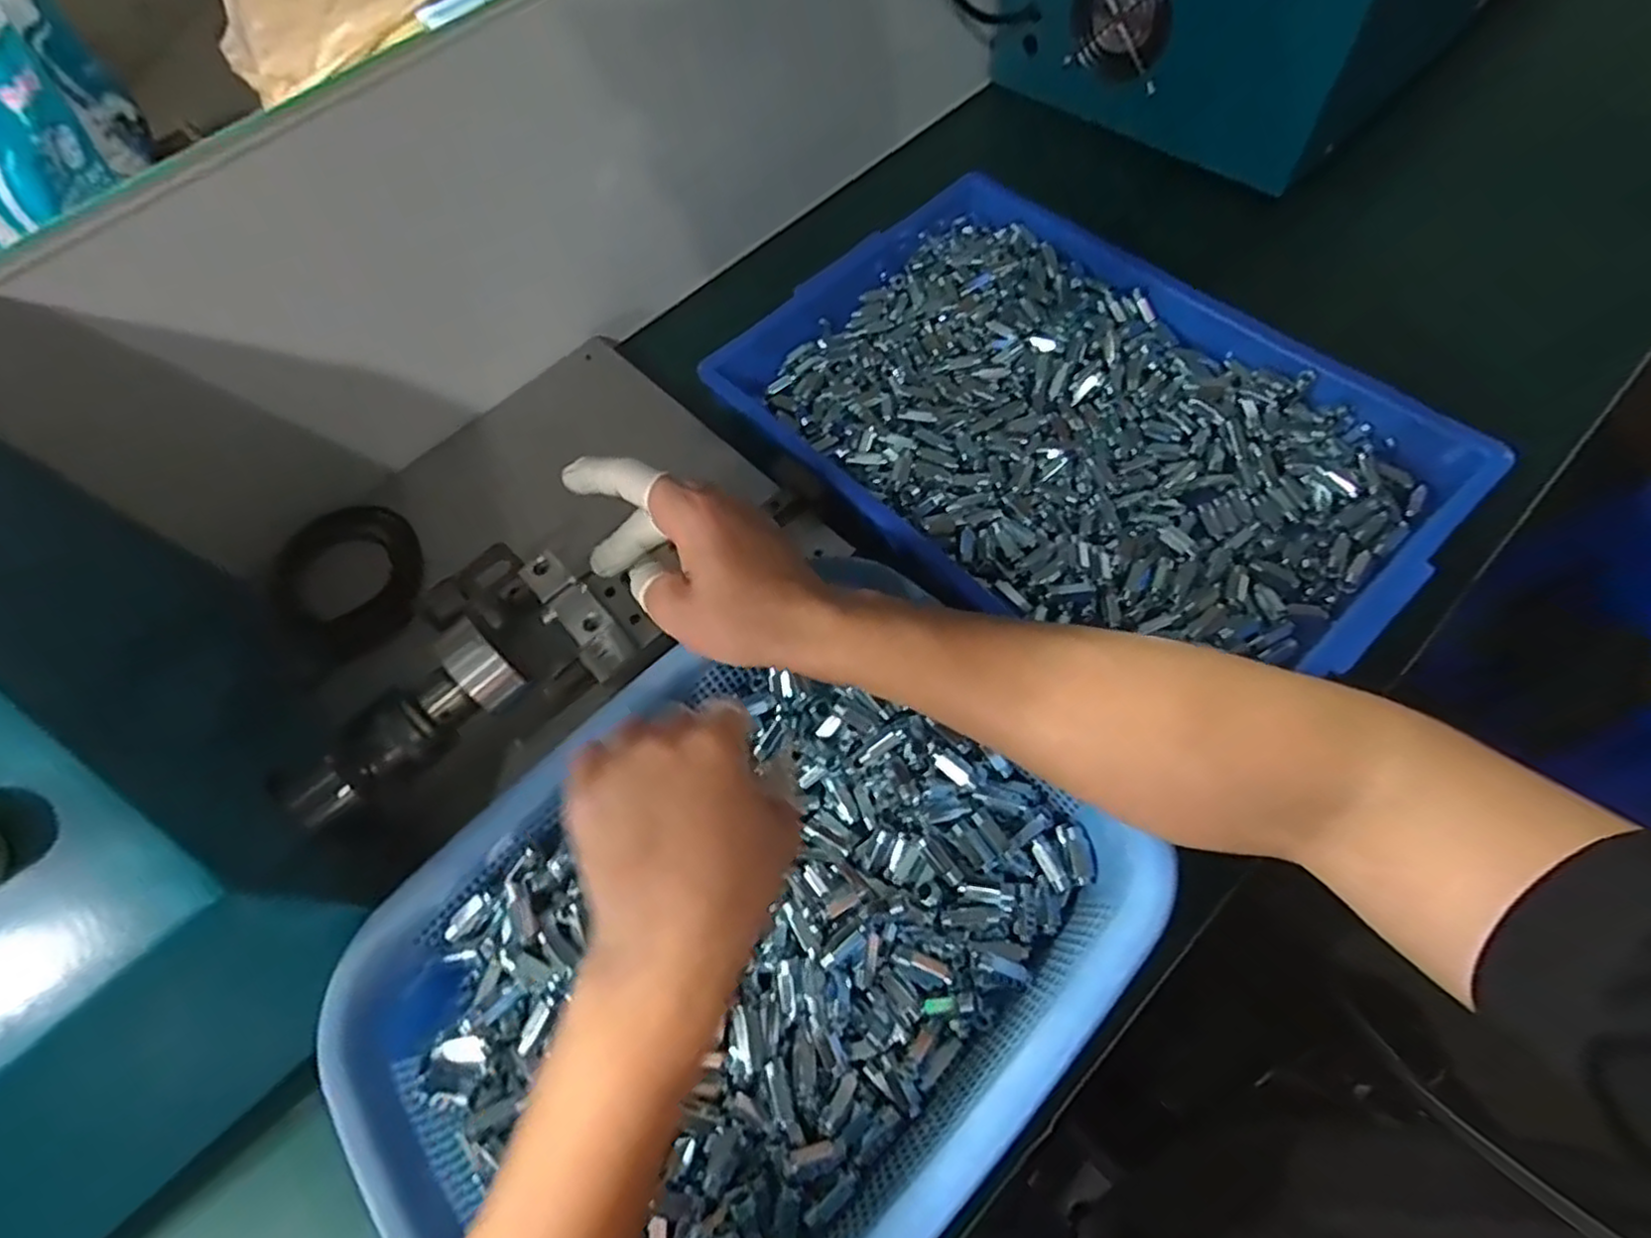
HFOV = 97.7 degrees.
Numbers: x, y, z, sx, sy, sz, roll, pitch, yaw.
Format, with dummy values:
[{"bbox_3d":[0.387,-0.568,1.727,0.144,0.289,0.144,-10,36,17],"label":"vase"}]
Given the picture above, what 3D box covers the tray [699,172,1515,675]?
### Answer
[{"bbox_3d":[0.154,-0.134,0.482,0.440,0.051,0.280,40,73,19],"label":"tray"}]

